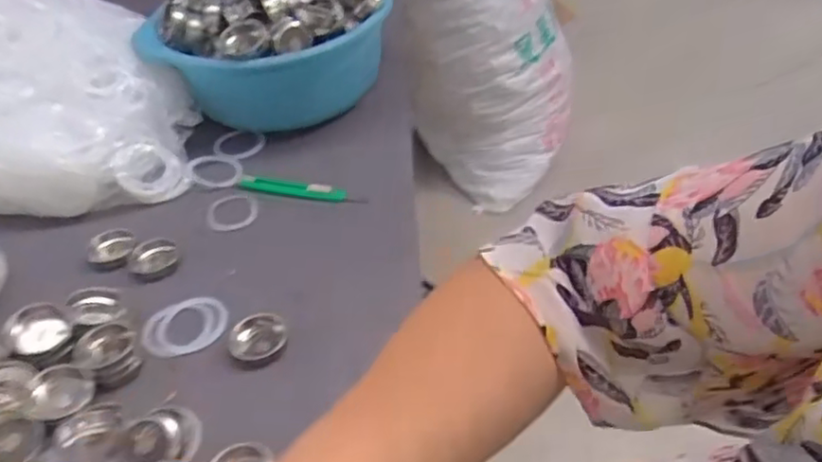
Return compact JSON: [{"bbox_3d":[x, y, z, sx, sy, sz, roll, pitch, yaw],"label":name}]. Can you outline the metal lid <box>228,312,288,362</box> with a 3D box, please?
[{"bbox_3d":[-0.126,0.089,0.535,0.046,0.014,0.040,-19,59,-13],"label":"metal lid"}]

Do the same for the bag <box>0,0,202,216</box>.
[{"bbox_3d":[-0.478,-0.151,0.716,0.468,0.165,0.241,3,42,10],"label":"bag"}]

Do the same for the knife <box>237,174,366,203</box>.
[{"bbox_3d":[-0.118,-0.045,0.679,0.137,0.012,0.019,7,43,15],"label":"knife"}]

